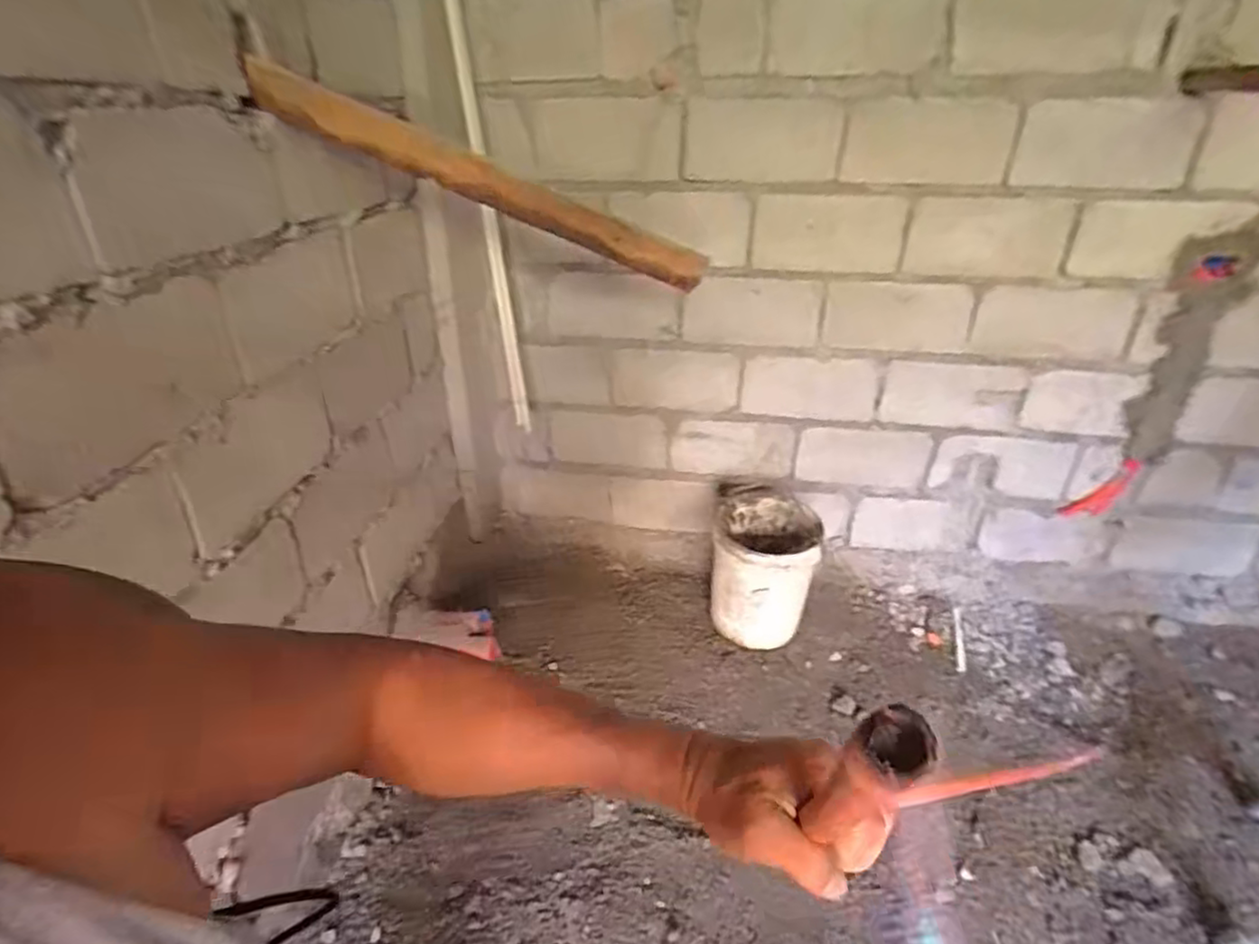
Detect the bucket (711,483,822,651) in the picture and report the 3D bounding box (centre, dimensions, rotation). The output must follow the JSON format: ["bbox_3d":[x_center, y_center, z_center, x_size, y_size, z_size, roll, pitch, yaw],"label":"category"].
[{"bbox_3d":[0.392,0.296,1.903,0.293,0.349,0.305,4,29,7],"label":"bucket"}]

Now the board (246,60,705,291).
[{"bbox_3d":[-0.251,-0.498,1.112,0.815,0.077,0.053,22,31,-3],"label":"board"}]

